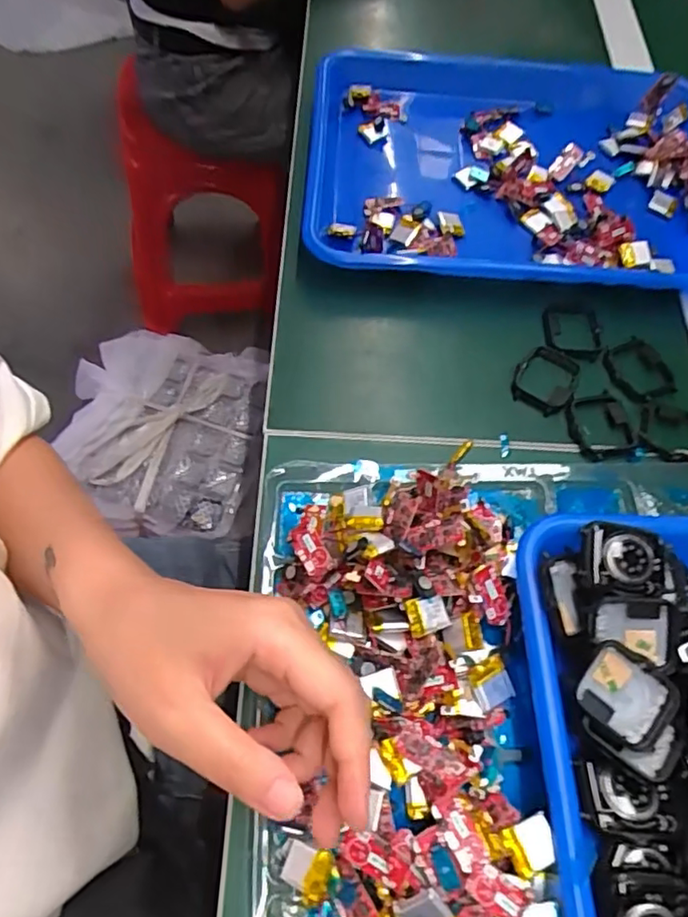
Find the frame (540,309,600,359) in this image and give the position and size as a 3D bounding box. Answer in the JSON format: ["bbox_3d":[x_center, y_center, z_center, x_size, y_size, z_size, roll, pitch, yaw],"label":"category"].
[{"bbox_3d":[0.157,-0.086,0.412,0.040,0.006,0.037,4,63,-3],"label":"frame"}]

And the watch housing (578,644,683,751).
[{"bbox_3d":[0.129,0.107,0.272,0.040,0.010,0.034,36,66,13],"label":"watch housing"}]

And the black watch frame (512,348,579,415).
[{"bbox_3d":[0.132,-0.053,0.391,0.037,0.005,0.046,26,64,8],"label":"black watch frame"}]

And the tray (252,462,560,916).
[{"bbox_3d":[0.031,0.111,0.277,0.150,0.041,0.260,1,59,-1],"label":"tray"}]

